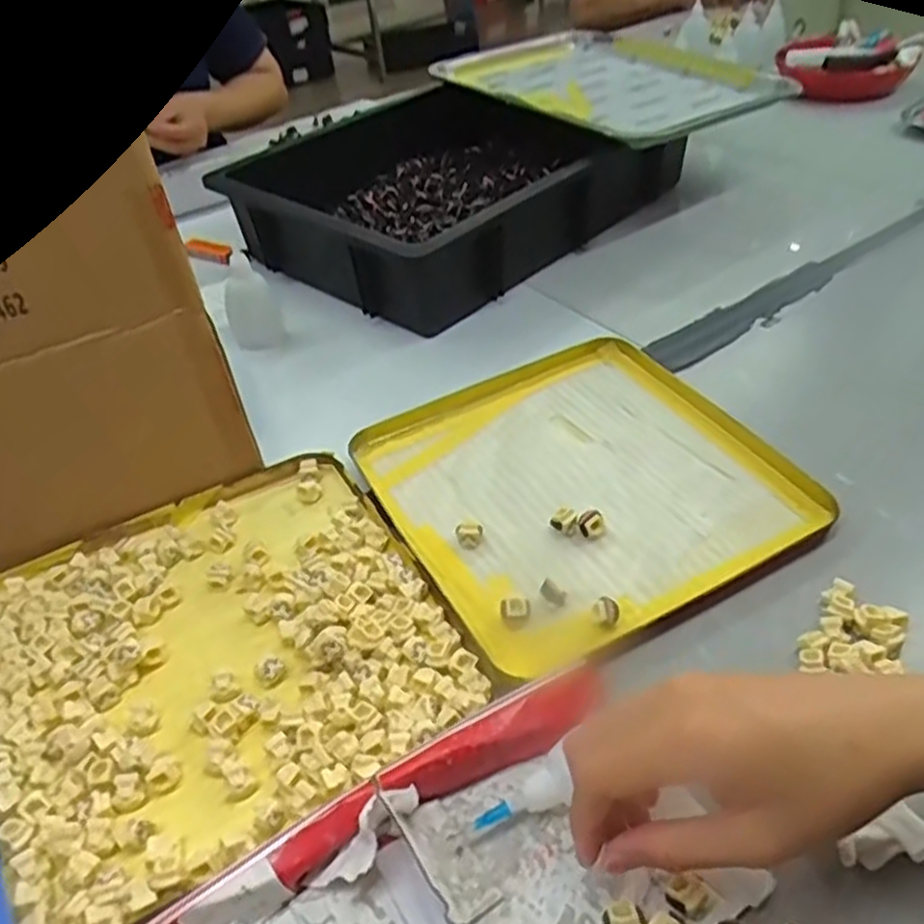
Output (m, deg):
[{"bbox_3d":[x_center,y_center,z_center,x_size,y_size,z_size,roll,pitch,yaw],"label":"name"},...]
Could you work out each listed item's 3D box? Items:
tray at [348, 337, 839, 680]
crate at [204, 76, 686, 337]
[{"bbox_3d":[0.071,0.007,0.515,0.235,0.018,0.256,-24,45,-19],"label":"tray"},{"bbox_3d":[-0.003,-0.287,0.792,0.303,0.095,0.375,31,53,33],"label":"crate"}]

